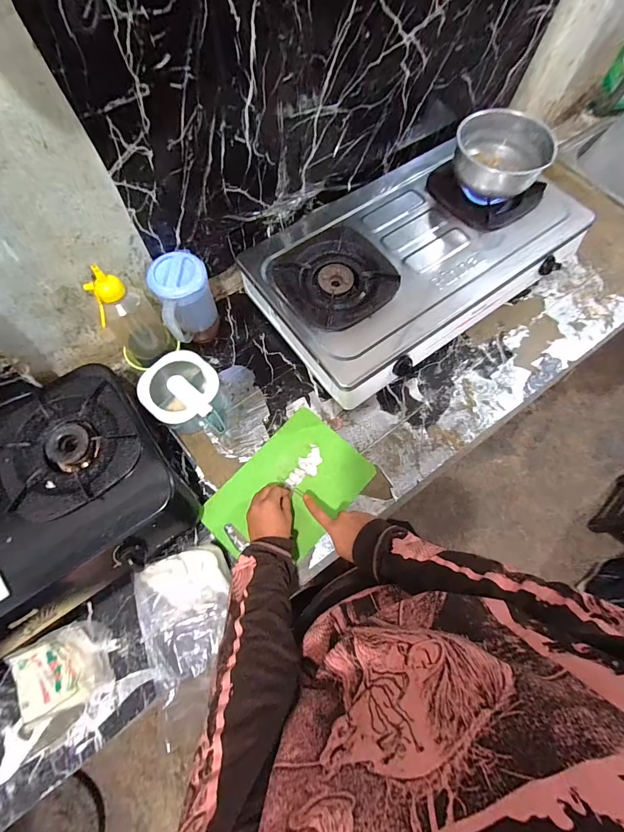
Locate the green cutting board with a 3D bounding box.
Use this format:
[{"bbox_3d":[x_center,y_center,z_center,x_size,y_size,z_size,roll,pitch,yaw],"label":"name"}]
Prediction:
[{"bbox_3d":[-0.043,0.146,0.697,0.202,0.018,0.297,41,74,14],"label":"green cutting board"}]

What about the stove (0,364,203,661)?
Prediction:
[{"bbox_3d":[-0.571,0.199,0.627,0.652,0.139,0.413,-36,74,-13],"label":"stove"}]

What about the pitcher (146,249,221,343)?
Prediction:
[{"bbox_3d":[-0.245,-0.216,0.740,0.097,0.192,0.123,-19,71,-7],"label":"pitcher"}]

